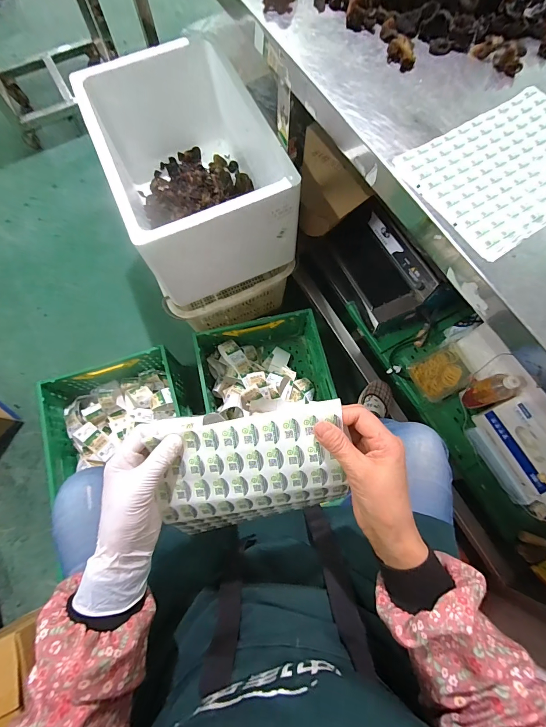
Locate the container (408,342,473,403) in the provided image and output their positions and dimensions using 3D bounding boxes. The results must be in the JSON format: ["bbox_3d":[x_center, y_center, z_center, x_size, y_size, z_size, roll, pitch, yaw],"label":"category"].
[{"bbox_3d":[0.502,0.030,0.971,0.166,0.036,0.128,-25,74,-8],"label":"container"}]

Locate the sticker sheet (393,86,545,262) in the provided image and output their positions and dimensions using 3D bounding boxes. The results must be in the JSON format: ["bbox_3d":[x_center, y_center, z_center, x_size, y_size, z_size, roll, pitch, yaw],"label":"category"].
[{"bbox_3d":[0.353,-0.294,0.481,0.274,0.011,0.208,-30,73,-9],"label":"sticker sheet"}]

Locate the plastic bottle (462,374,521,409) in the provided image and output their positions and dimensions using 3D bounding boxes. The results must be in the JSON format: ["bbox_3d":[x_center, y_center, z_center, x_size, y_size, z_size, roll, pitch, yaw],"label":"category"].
[{"bbox_3d":[0.587,0.073,0.874,0.082,0.161,0.069,-16,73,-5],"label":"plastic bottle"}]

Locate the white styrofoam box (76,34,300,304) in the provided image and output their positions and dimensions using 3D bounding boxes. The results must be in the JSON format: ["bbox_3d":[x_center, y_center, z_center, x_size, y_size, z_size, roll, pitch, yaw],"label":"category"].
[{"bbox_3d":[-0.237,-0.536,0.927,0.388,0.303,0.585,-25,74,-8],"label":"white styrofoam box"}]

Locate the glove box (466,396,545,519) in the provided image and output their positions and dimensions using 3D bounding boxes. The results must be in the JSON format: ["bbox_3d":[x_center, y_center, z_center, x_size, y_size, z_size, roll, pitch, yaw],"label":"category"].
[{"bbox_3d":[0.655,0.246,0.846,0.130,0.097,0.285,-25,74,-8],"label":"glove box"}]

